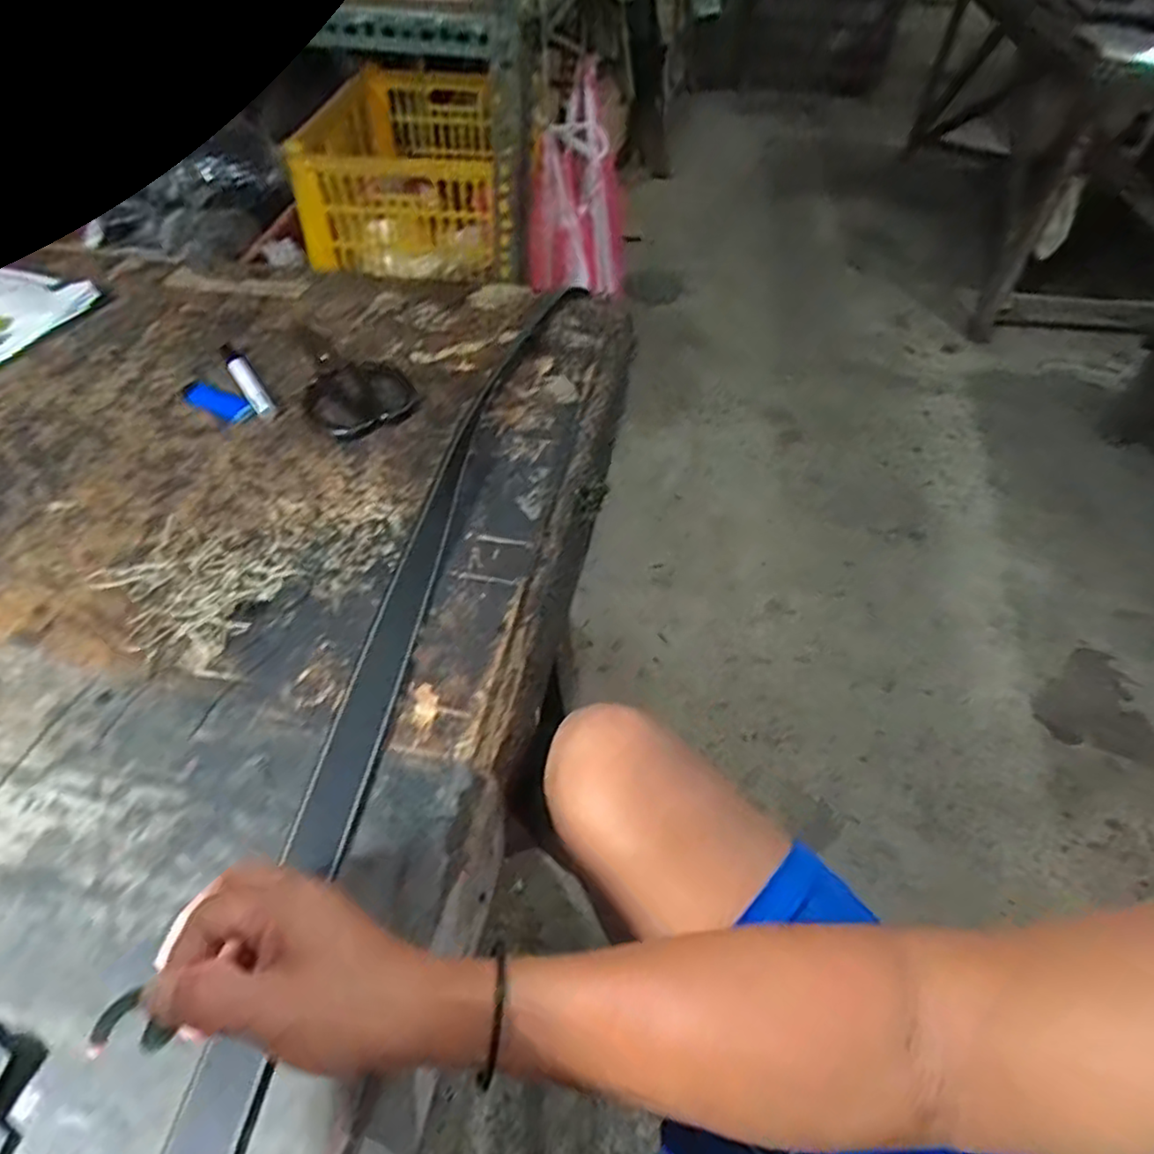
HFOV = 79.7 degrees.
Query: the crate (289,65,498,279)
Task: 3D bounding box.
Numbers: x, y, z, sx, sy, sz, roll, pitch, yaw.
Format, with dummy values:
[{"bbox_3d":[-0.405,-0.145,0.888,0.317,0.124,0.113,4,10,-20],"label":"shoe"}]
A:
[{"bbox_3d":[-0.252,-0.604,1.025,0.239,0.144,0.407,-1,50,-5],"label":"crate"}]

